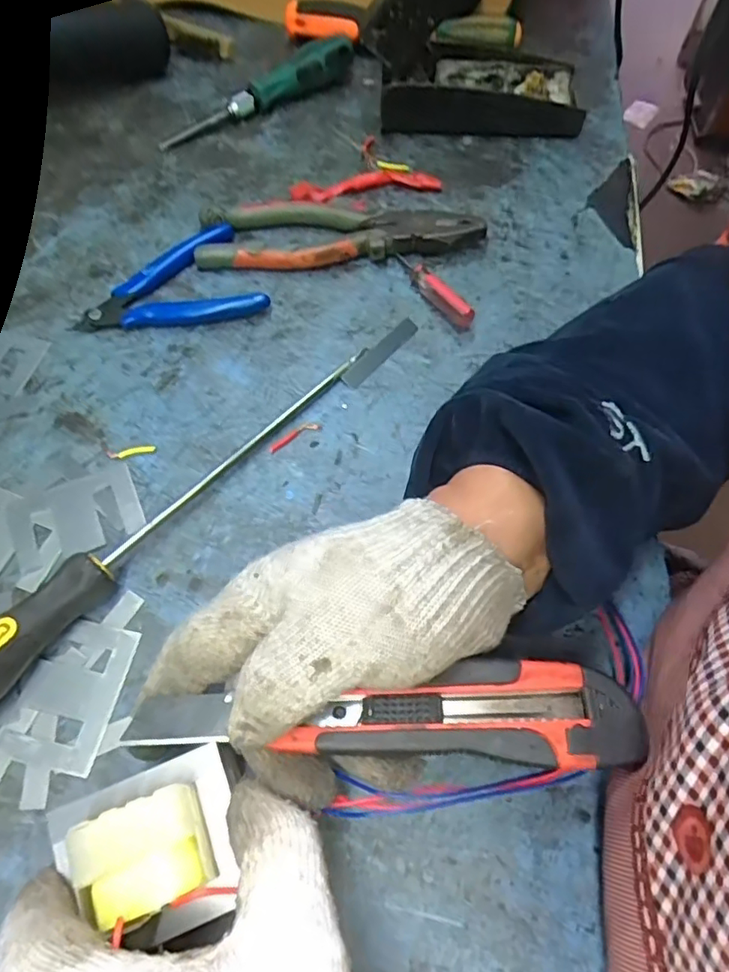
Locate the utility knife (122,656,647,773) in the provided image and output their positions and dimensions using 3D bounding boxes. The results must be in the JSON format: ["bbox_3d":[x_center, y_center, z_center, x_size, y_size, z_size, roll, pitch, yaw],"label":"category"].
[{"bbox_3d":[0.006,0.091,0.236,0.193,0.013,0.038,-3,63,4],"label":"utility knife"}]

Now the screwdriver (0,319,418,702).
[{"bbox_3d":[-0.089,-0.002,0.317,0.033,0.033,0.334,38,67,16],"label":"screwdriver"}]

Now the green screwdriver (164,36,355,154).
[{"bbox_3d":[-0.080,-0.320,0.485,0.180,0.025,0.035,-38,71,-19],"label":"green screwdriver"}]

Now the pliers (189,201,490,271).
[{"bbox_3d":[-0.015,-0.172,0.412,0.191,0.019,0.053,-2,63,-3],"label":"pliers"}]

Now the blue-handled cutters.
[{"bbox_3d":[-0.128,-0.137,0.391,0.116,0.014,0.079,-11,64,-8],"label":"blue-handled cutters"}]

